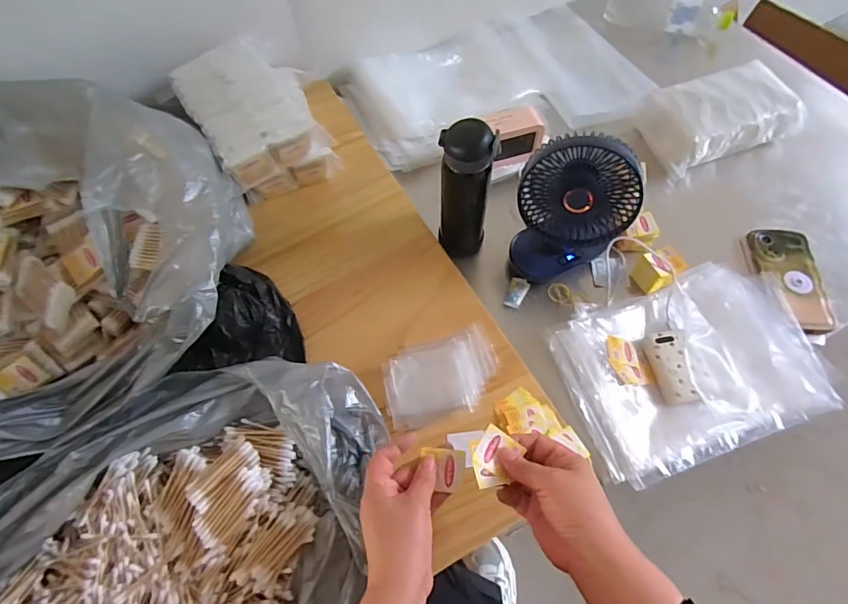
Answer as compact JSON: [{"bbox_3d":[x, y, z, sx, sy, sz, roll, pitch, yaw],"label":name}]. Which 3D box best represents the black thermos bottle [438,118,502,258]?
[{"bbox_3d":[0.058,-0.145,0.635,0.070,0.211,0.055,2,62,5],"label":"black thermos bottle"}]

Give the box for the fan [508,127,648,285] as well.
[{"bbox_3d":[0.194,-0.121,0.621,0.143,0.191,0.088,-4,62,1],"label":"fan"}]

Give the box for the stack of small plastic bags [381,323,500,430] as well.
[{"bbox_3d":[0.022,0.087,0.573,0.140,0.017,0.102,-11,62,-3],"label":"stack of small plastic bags"}]

